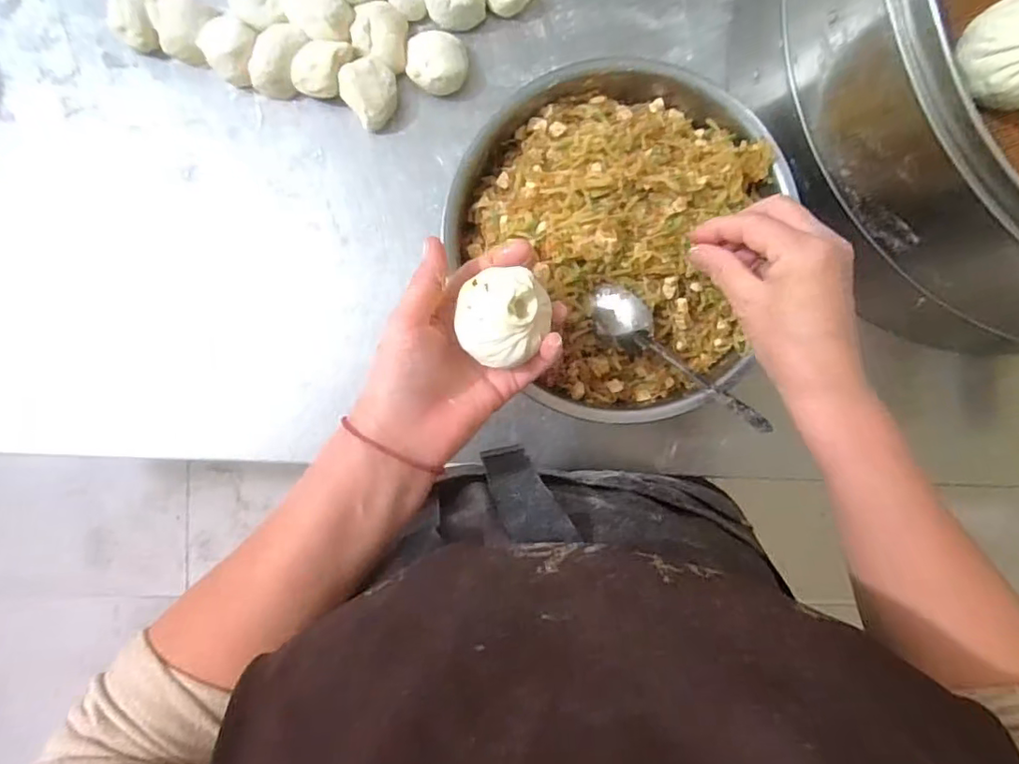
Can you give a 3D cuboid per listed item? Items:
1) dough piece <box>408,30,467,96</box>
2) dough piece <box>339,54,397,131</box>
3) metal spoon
[{"bbox_3d":[-0.060,-0.263,0.466,0.049,0.023,0.046,0,92,-3],"label":"dough piece"},{"bbox_3d":[-0.113,-0.239,0.466,0.043,0.037,0.043,0,92,-3],"label":"dough piece"},{"bbox_3d":[0.129,-0.018,0.418,0.163,0.032,0.029,34,91,-3],"label":"metal spoon"}]

